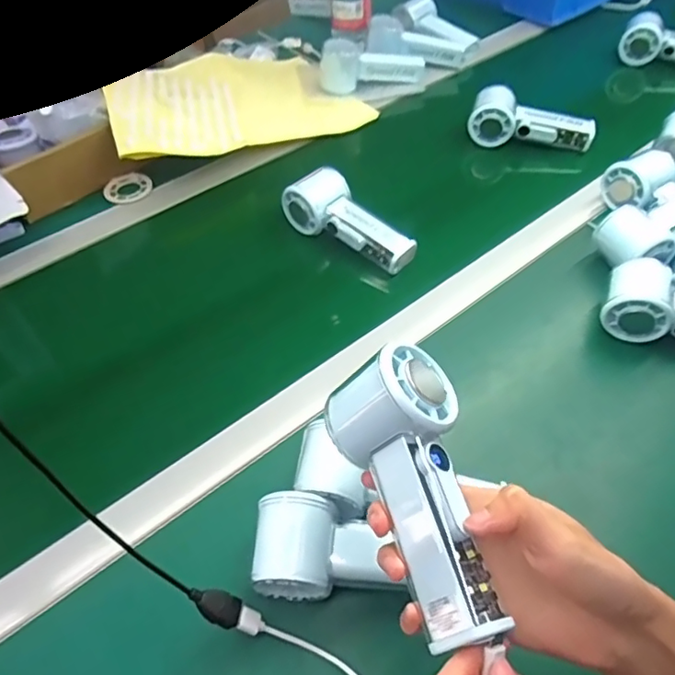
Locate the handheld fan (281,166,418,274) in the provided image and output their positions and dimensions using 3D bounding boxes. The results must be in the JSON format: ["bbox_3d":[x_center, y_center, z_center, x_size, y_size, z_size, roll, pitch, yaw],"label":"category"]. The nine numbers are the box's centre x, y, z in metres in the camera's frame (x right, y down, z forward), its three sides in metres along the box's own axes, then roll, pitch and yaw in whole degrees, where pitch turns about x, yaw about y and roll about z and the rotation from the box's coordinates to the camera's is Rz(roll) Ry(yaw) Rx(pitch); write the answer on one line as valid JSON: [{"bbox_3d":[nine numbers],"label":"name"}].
[{"bbox_3d":[0.016,-0.120,0.606,0.152,0.054,0.056,34,60,26],"label":"handheld fan"}]

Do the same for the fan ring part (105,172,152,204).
[{"bbox_3d":[-0.255,-0.183,0.683,0.055,0.010,0.044,-31,56,-20],"label":"fan ring part"}]

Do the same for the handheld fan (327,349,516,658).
[{"bbox_3d":[0.041,0.084,0.298,0.057,0.058,0.160,10,55,-43],"label":"handheld fan"}]

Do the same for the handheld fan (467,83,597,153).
[{"bbox_3d":[0.249,-0.277,0.715,0.154,0.051,0.056,10,52,10],"label":"handheld fan"}]

